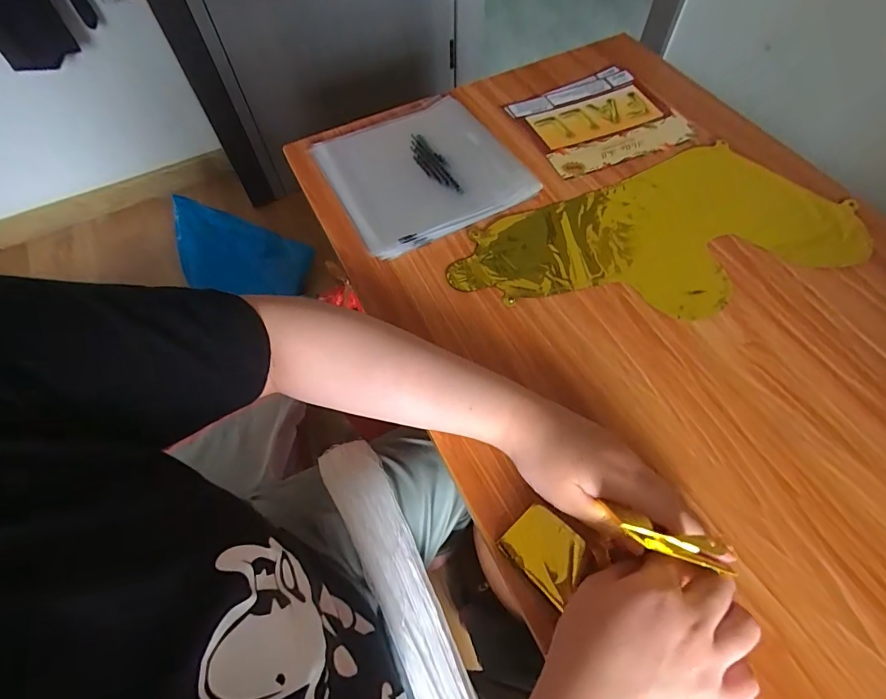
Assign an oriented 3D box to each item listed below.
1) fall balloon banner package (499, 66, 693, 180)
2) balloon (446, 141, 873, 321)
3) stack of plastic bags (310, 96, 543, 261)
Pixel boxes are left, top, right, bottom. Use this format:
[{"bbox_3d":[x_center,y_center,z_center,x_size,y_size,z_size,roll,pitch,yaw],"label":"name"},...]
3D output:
[{"bbox_3d":[0.201,-0.300,0.576,0.187,0.009,0.163,-23,63,-10],"label":"fall balloon banner package"},{"bbox_3d":[0.224,-0.117,0.477,0.419,0.007,0.193,-19,62,-8],"label":"balloon"},{"bbox_3d":[-0.020,-0.223,0.534,0.227,0.020,0.213,-26,63,-11],"label":"stack of plastic bags"}]

